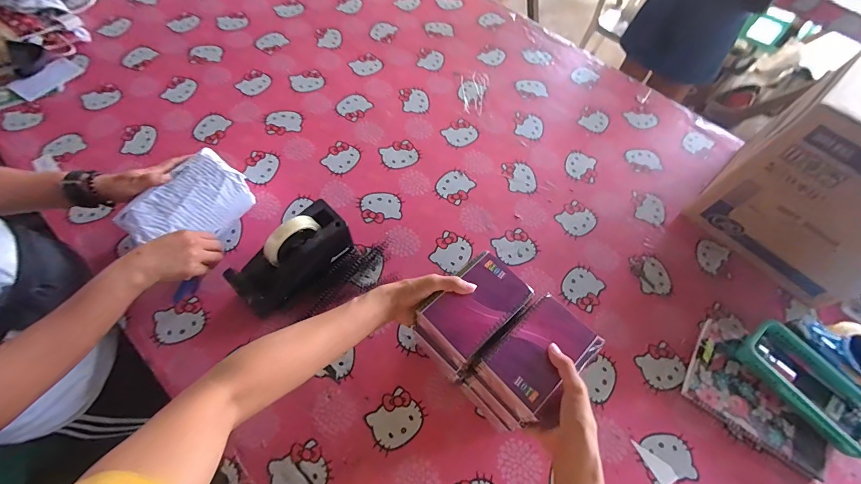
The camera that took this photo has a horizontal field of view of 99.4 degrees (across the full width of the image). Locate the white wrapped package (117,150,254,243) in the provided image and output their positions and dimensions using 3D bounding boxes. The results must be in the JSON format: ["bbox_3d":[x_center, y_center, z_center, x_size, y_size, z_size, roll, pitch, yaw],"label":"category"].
[{"bbox_3d":[-0.403,-0.062,0.618,0.112,0.077,0.177,29,64,11],"label":"white wrapped package"}]

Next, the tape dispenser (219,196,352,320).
[{"bbox_3d":[-0.226,0.031,0.604,0.080,0.121,0.198,39,66,16],"label":"tape dispenser"}]

